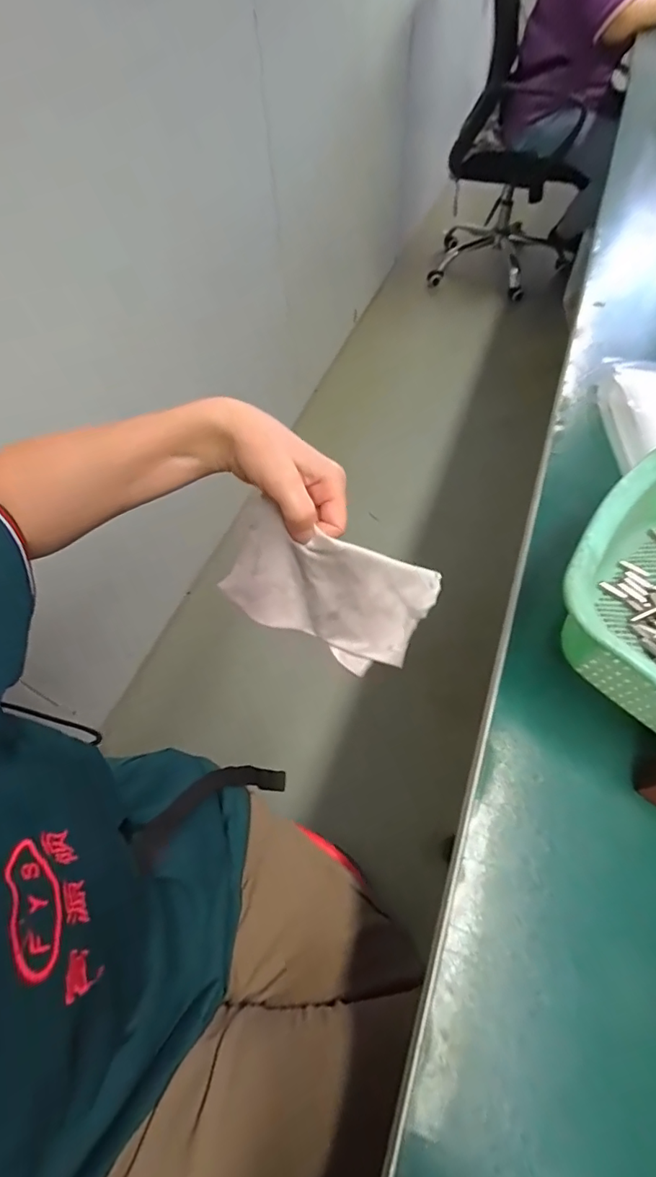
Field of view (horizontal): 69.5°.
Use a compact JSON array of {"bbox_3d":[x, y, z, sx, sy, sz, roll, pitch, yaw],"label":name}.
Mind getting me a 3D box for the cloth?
[{"bbox_3d":[0.010,0.010,0.368,0.174,0.096,0.031,21,23,-32],"label":"cloth"}]

